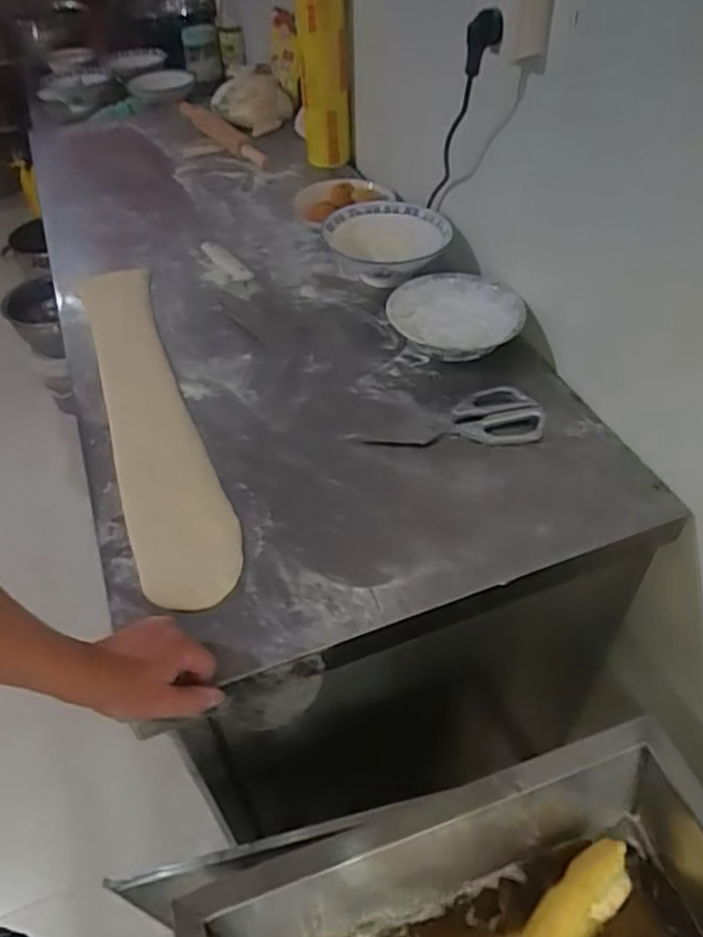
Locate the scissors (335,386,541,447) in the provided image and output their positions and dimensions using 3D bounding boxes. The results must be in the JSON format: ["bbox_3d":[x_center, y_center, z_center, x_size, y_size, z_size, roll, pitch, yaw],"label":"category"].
[{"bbox_3d":[0.116,-0.065,0.843,0.232,0.022,0.082,-2,46,1],"label":"scissors"}]

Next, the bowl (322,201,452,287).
[{"bbox_3d":[0.053,-0.327,1.004,0.144,0.071,0.150,-1,46,1],"label":"bowl"}]

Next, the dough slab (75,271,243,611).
[{"bbox_3d":[-0.257,-0.086,0.850,0.101,0.014,0.604,-16,47,-15],"label":"dough slab"}]

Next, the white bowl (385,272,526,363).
[{"bbox_3d":[0.145,-0.209,0.955,0.174,0.052,0.174,-1,46,1],"label":"white bowl"}]

